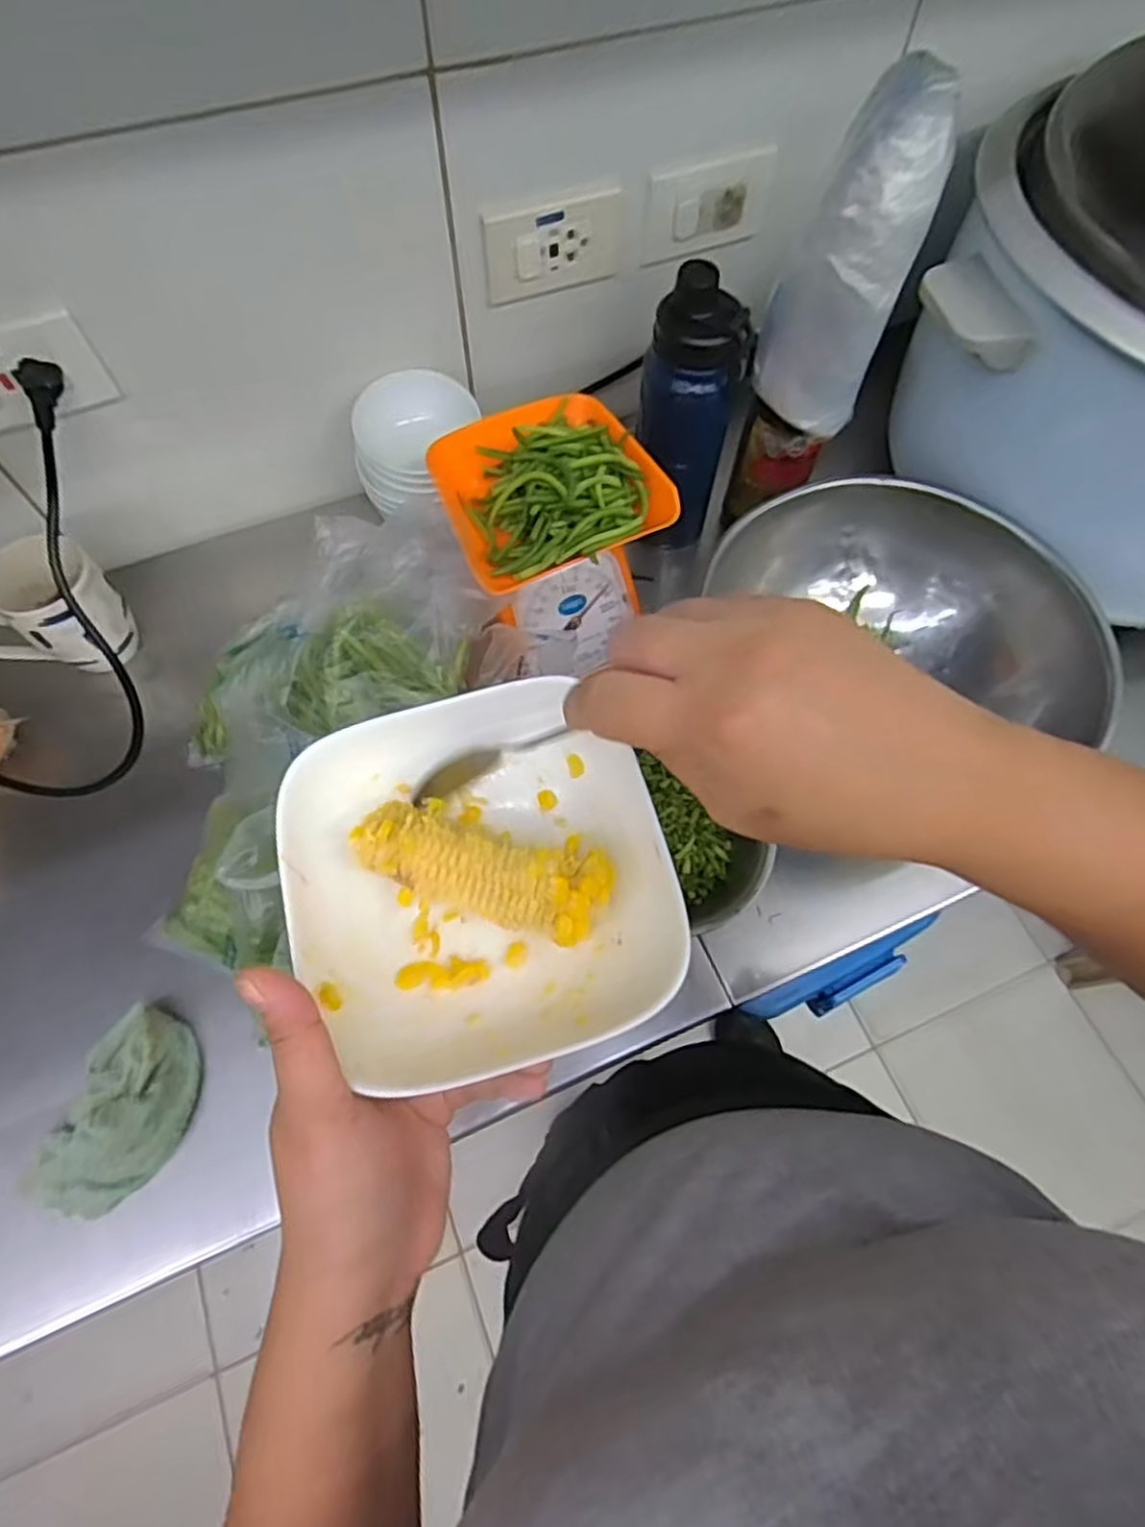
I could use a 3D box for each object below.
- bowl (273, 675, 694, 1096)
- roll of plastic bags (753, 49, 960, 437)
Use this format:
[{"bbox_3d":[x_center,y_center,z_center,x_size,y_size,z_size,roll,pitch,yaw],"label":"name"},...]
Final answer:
[{"bbox_3d":[-0.040,0.045,0.301,0.145,0.046,0.153,-15,67,-8],"label":"bowl"},{"bbox_3d":[0.200,-0.360,0.519,0.085,0.209,0.083,26,67,10],"label":"roll of plastic bags"}]

